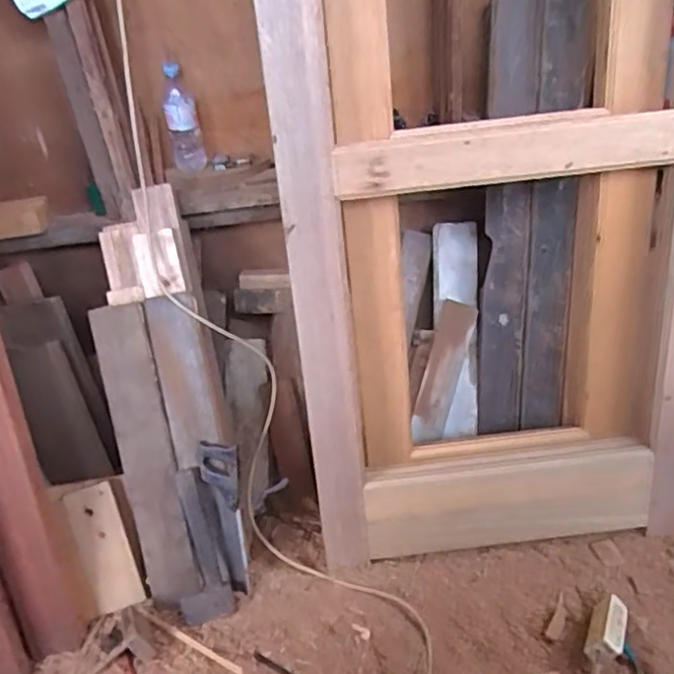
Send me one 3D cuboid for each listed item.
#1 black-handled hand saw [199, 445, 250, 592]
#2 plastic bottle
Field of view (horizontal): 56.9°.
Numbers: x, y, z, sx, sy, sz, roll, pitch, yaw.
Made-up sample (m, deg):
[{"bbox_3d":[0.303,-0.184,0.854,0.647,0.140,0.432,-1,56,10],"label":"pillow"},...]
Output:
[{"bbox_3d":[-0.241,0.396,1.374,0.077,0.331,0.032,-9,5,-3],"label":"black-handled hand saw"},{"bbox_3d":[-0.366,-0.508,1.446,0.078,0.227,0.071,-13,33,-9],"label":"plastic bottle"}]

